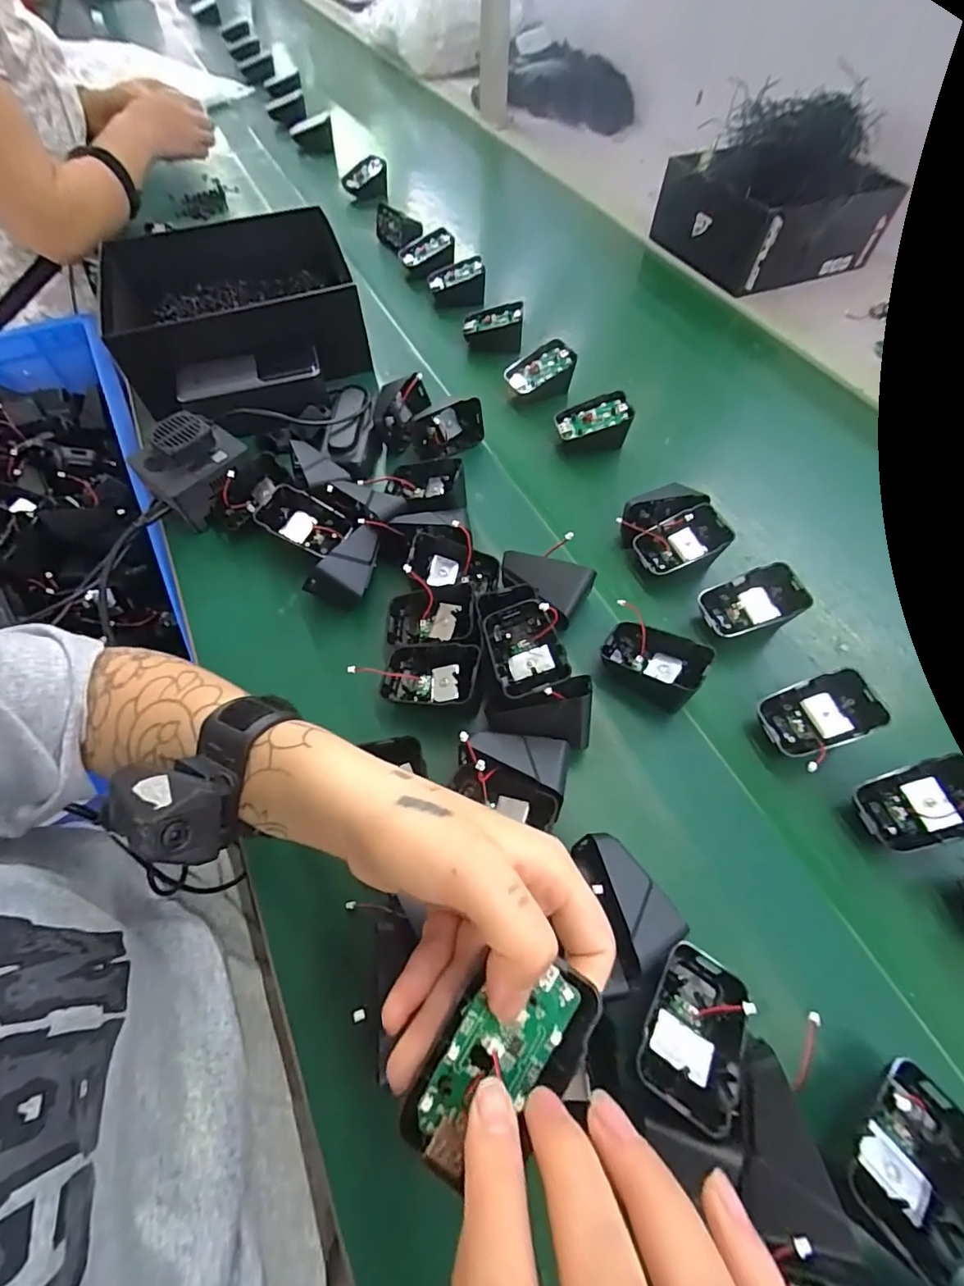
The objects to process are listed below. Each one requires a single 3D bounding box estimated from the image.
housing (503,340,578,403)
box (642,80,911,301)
[{"bbox_3d":[0.059,-0.276,0.542,0.069,0.042,0.048,-20,61,-12],"label":"housing"},{"bbox_3d":[0.375,-0.577,0.666,0.217,0.141,0.189,-18,61,-11],"label":"box"}]

